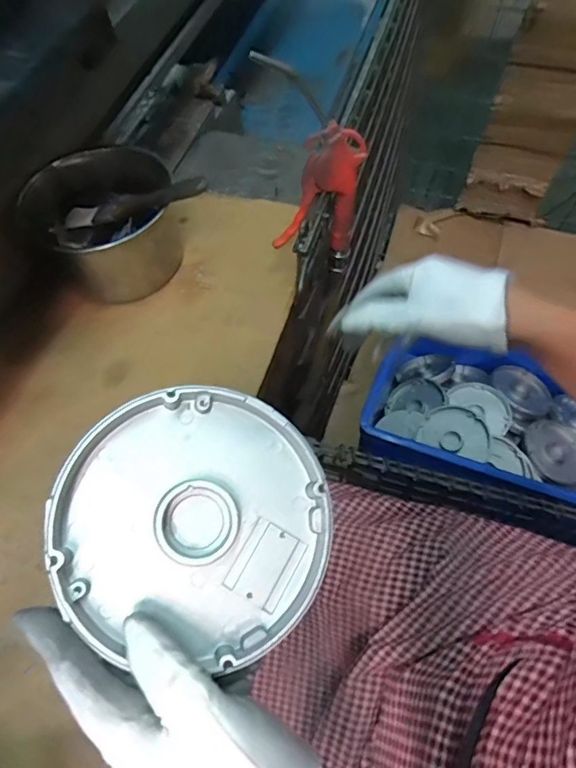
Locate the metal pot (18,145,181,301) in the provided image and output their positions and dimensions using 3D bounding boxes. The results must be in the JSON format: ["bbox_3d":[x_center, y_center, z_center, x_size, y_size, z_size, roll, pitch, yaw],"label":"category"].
[{"bbox_3d":[-0.172,-0.157,0.496,0.147,0.098,0.124,-32,63,-15],"label":"metal pot"}]

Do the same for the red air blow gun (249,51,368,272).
[{"bbox_3d":[0.030,-0.177,0.486,0.087,0.157,0.025,-14,60,-5],"label":"red air blow gun"}]

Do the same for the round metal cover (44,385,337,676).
[{"bbox_3d":[-0.045,0.069,0.257,0.134,0.017,0.130,4,74,-12],"label":"round metal cover"}]

